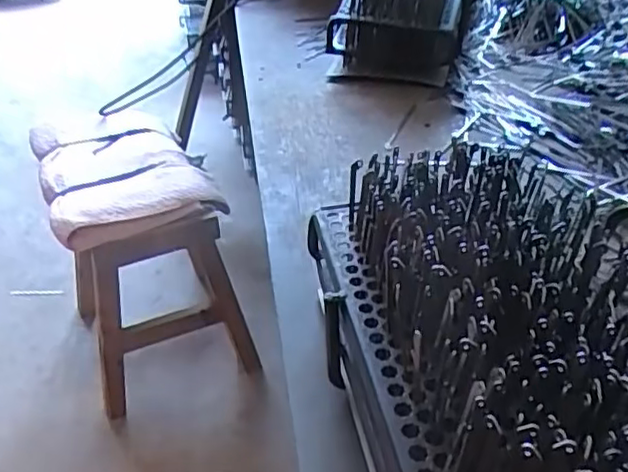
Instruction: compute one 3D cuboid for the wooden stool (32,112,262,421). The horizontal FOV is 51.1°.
[{"bbox_3d":[-0.259,0.053,1.057,0.236,0.361,0.273,-16,38,-18],"label":"wooden stool"}]

